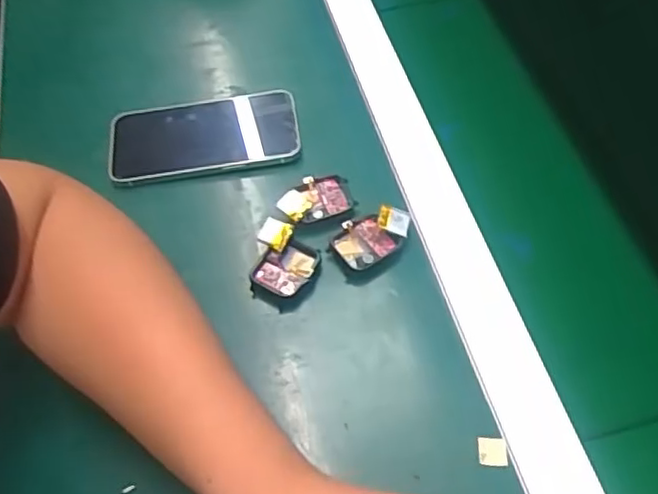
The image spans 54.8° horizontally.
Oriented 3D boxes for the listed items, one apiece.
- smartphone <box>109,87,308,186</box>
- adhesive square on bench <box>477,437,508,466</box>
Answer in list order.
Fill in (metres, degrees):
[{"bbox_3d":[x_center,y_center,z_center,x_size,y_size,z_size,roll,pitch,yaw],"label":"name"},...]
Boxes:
[{"bbox_3d":[-0.099,-0.088,0.499,0.147,0.010,0.072,-11,58,0],"label":"smartphone"},{"bbox_3d":[0.093,0.116,0.361,0.016,0.004,0.015,1,57,6],"label":"adhesive square on bench"}]

